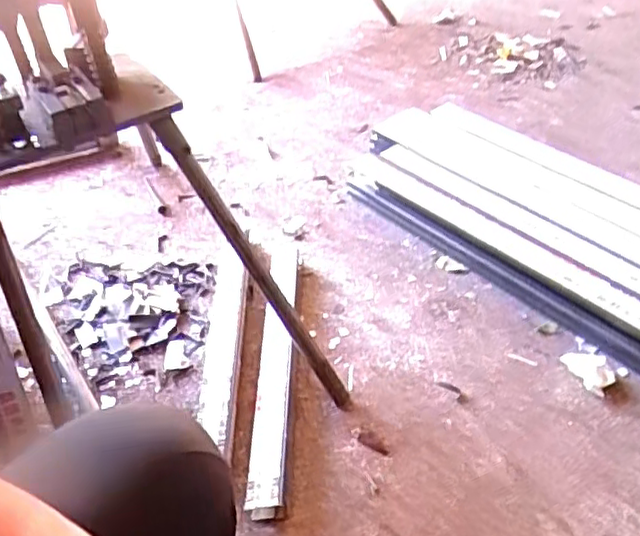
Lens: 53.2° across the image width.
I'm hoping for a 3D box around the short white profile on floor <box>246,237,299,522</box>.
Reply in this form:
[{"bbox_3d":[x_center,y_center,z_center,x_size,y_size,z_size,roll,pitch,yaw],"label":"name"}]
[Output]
[{"bbox_3d":[-0.066,0.123,0.952,0.049,0.029,0.510,-3,41,4],"label":"short white profile on floor"}]

